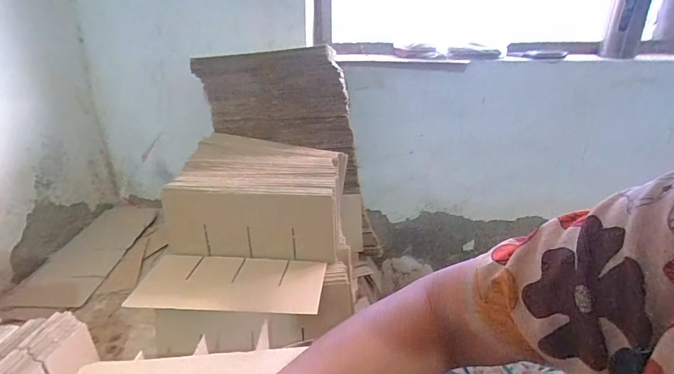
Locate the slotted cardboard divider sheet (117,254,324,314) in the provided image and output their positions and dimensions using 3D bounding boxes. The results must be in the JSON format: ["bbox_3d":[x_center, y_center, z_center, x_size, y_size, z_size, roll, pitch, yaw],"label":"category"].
[{"bbox_3d":[-0.181,0.163,0.665,0.314,0.010,0.133,1,27,5],"label":"slotted cardboard divider sheet"}]

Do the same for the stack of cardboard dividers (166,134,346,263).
[{"bbox_3d":[-0.153,0.019,0.792,0.332,0.160,0.234,3,22,9],"label":"stack of cardboard dividers"}]

